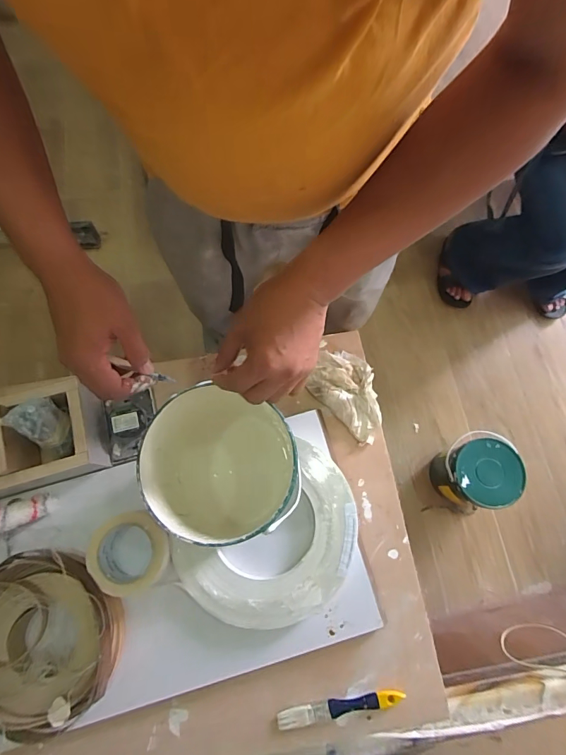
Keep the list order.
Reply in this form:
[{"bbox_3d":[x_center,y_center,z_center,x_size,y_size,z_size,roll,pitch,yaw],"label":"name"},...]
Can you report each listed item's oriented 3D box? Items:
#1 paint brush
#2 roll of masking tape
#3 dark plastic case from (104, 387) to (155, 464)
[{"bbox_3d":[0.082,0.470,0.568,0.178,0.007,0.023,-9,74,-2],"label":"paint brush"},{"bbox_3d":[-0.225,0.258,0.597,0.110,0.060,0.108,0,74,0],"label":"roll of masking tape"},{"bbox_3d":[-0.259,0.076,0.668,0.080,0.046,0.115,-13,74,-3],"label":"dark plastic case"}]

